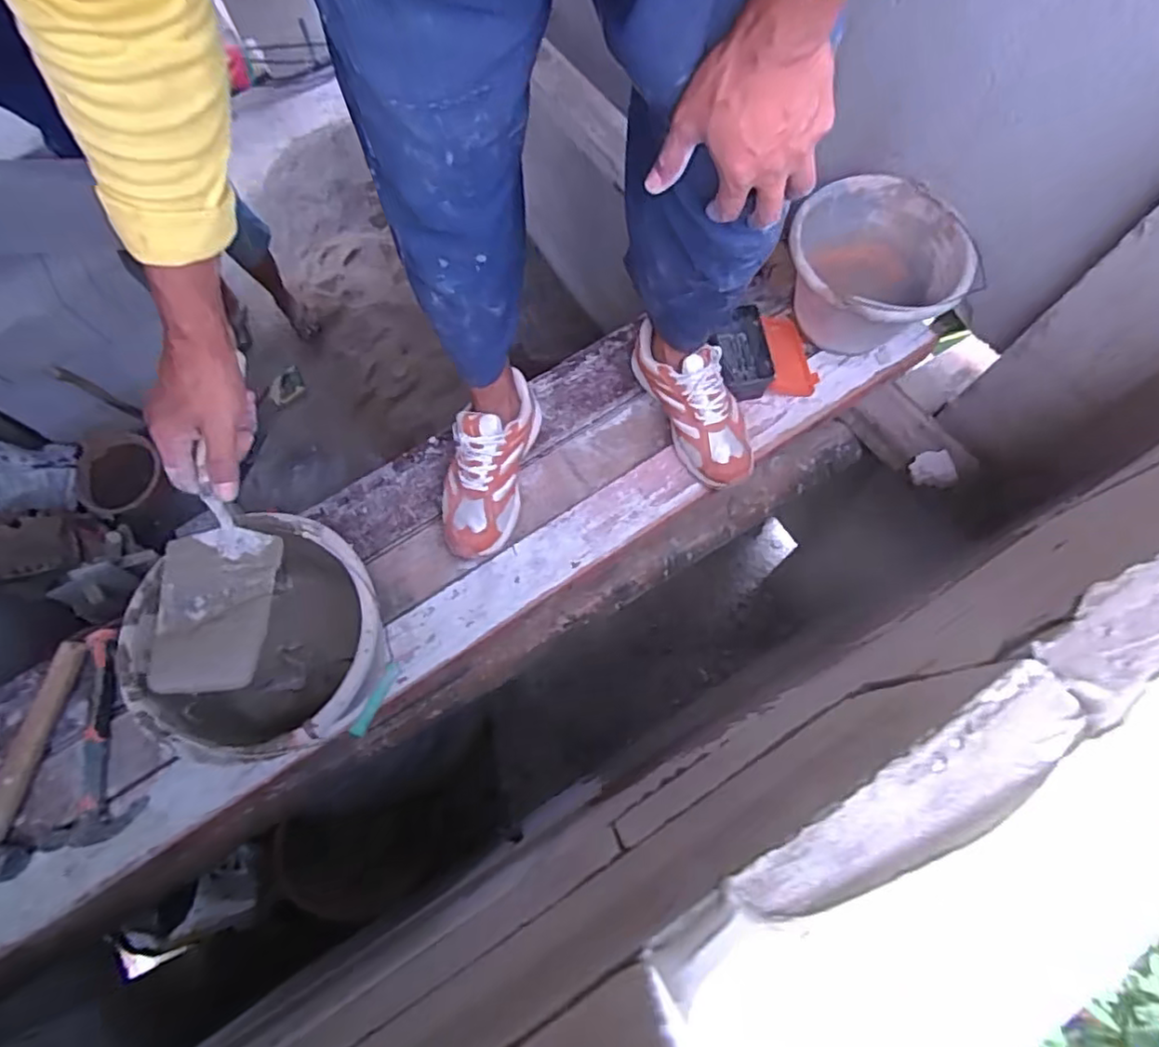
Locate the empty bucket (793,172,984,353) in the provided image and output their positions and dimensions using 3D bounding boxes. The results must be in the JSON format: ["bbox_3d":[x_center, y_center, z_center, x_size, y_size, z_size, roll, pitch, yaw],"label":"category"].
[{"bbox_3d":[0.432,-0.364,0.953,0.246,0.157,0.239,0,71,1],"label":"empty bucket"}]

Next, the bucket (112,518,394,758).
[{"bbox_3d":[-0.368,0.152,0.789,0.275,0.193,0.279,-24,72,-7],"label":"bucket"}]

